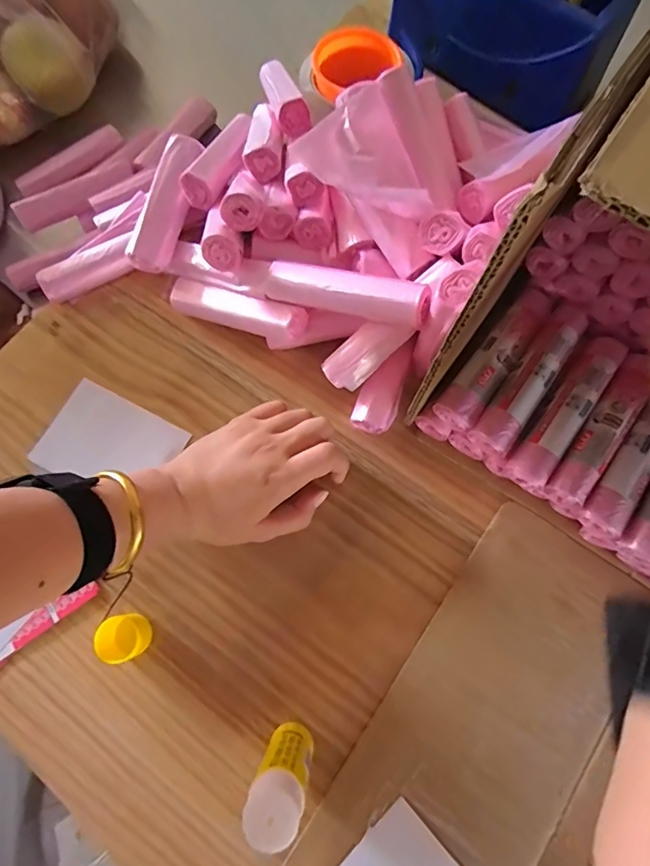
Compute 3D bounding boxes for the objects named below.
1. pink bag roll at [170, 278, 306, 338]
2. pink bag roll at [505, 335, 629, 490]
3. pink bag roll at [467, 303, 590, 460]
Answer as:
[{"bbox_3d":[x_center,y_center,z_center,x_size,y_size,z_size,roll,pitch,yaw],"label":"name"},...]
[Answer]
[{"bbox_3d":[-0.073,-0.098,0.386,0.117,0.023,0.026,18,76,21],"label":"pink bag roll"},{"bbox_3d":[0.168,-0.015,0.336,0.025,0.021,0.116,35,78,10],"label":"pink bag roll"},{"bbox_3d":[0.149,-0.038,0.352,0.027,0.027,0.123,36,79,11],"label":"pink bag roll"}]

